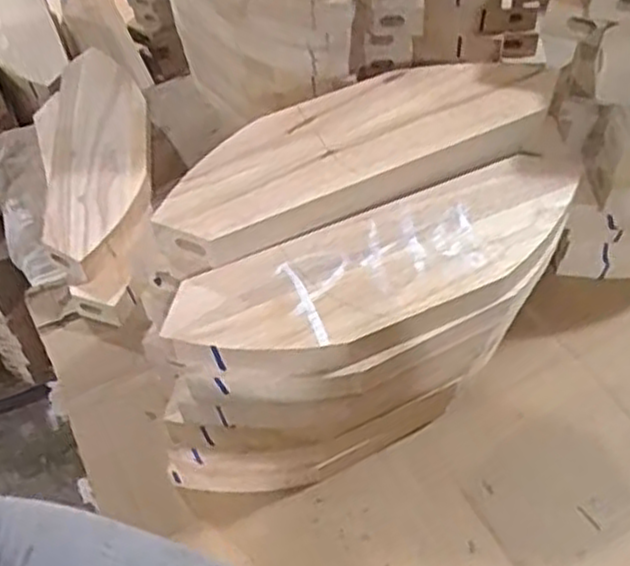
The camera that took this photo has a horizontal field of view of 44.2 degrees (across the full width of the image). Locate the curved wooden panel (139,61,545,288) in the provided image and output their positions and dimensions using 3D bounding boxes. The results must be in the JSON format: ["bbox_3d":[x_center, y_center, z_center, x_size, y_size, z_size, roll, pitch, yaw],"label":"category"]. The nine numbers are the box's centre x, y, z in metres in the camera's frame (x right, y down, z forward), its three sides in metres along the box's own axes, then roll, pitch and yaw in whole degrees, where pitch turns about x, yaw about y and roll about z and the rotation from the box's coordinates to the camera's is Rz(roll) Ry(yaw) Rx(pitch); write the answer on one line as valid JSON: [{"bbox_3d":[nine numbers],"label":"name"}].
[{"bbox_3d":[0.031,-0.105,0.588,0.320,0.034,0.101,-23,56,-14],"label":"curved wooden panel"}]

